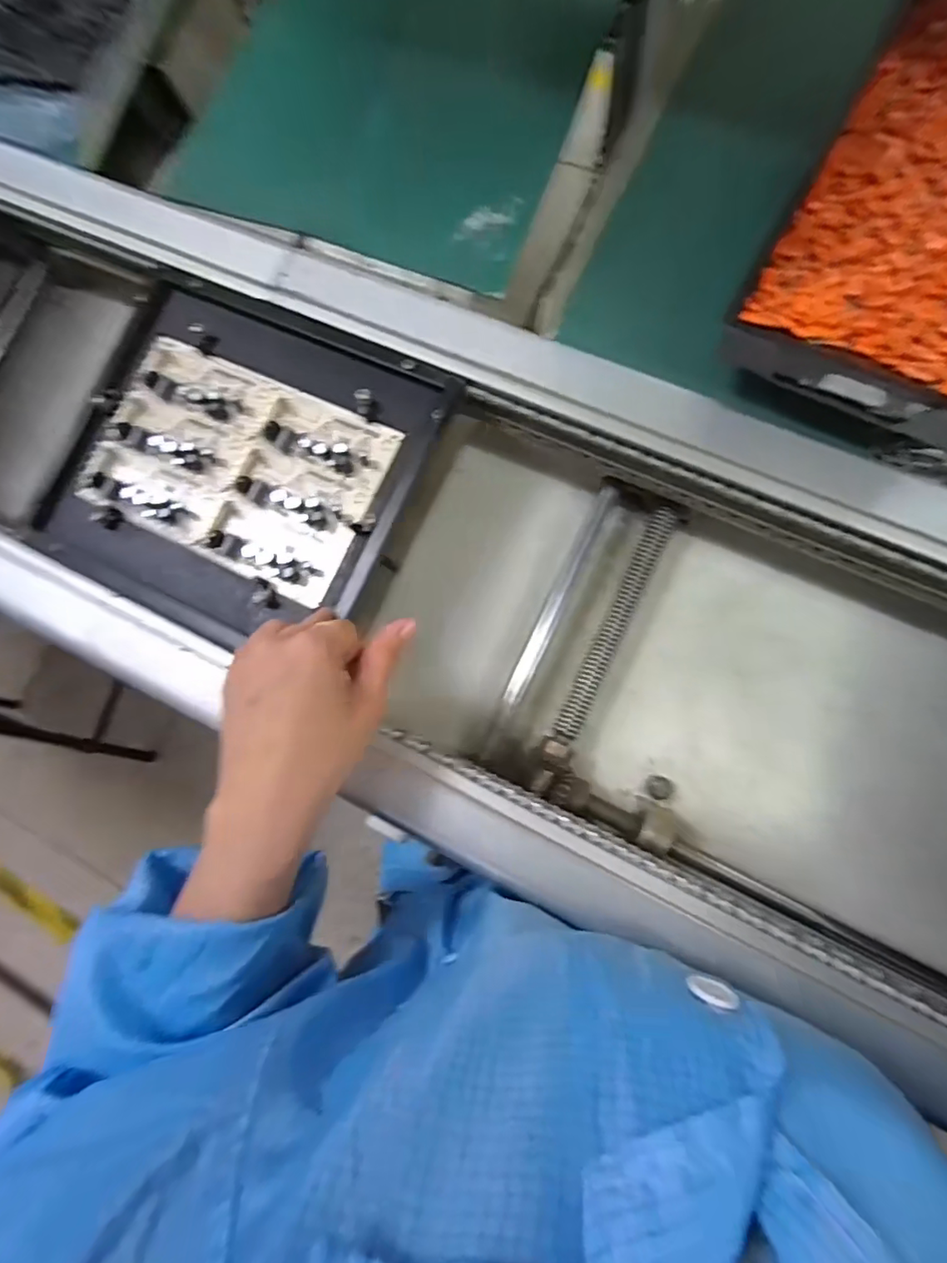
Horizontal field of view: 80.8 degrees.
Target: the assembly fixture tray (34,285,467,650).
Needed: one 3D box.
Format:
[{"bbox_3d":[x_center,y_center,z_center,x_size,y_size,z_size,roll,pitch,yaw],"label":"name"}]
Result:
[{"bbox_3d":[-0.168,-0.115,0.400,0.250,0.019,0.222,24,89,10],"label":"assembly fixture tray"}]

